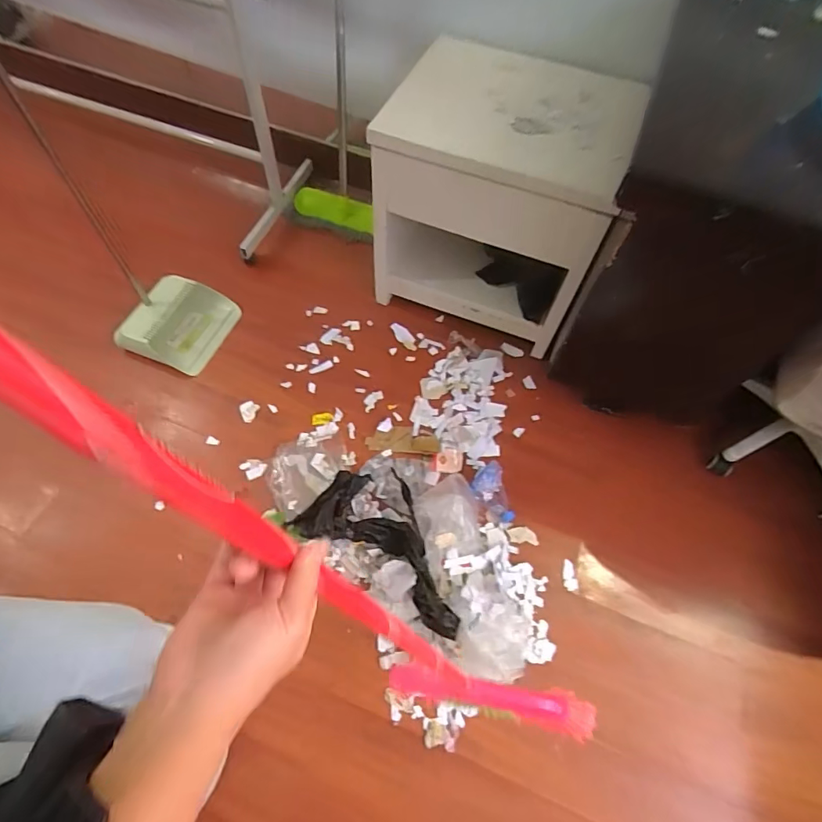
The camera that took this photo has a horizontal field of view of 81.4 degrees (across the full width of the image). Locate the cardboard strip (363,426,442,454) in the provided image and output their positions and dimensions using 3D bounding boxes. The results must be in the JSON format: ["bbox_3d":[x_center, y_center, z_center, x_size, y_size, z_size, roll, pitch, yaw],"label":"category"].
[{"bbox_3d":[-0.020,0.076,1.262,0.193,0.006,0.074,5,61,1],"label":"cardboard strip"}]

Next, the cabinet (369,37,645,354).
[{"bbox_3d":[0.211,-0.530,1.253,0.538,0.531,0.370,23,63,8],"label":"cabinet"}]

